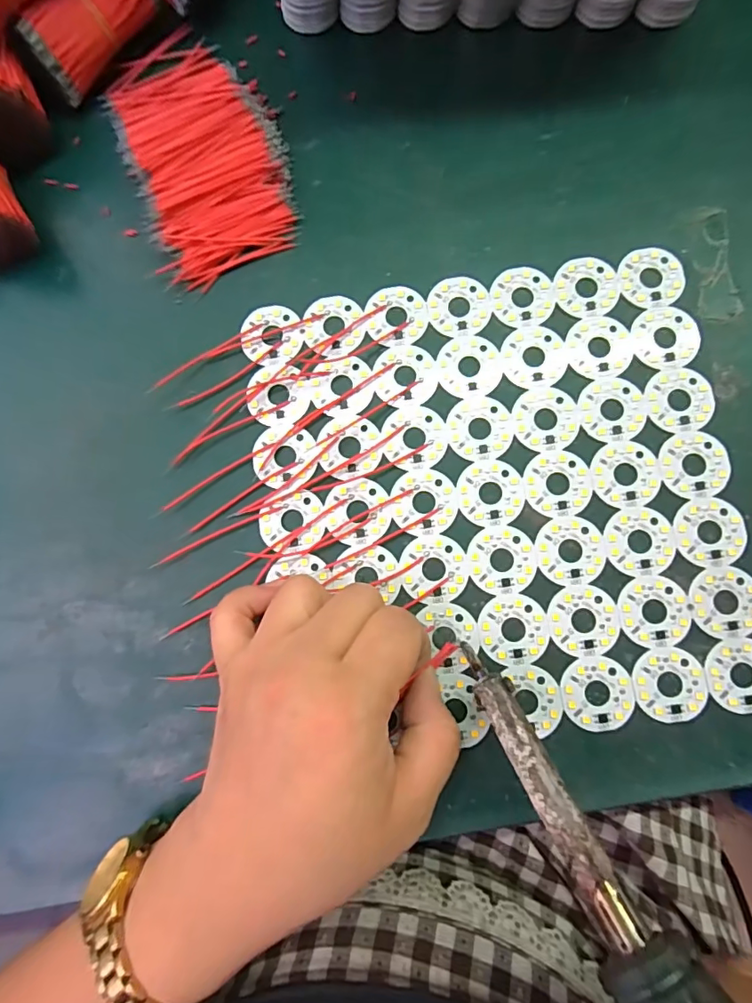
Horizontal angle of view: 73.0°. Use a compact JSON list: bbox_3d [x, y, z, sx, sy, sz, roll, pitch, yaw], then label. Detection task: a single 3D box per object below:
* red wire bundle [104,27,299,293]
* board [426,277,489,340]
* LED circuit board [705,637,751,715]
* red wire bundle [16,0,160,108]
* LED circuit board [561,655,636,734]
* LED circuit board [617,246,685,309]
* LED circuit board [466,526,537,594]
[{"bbox_3d":[-0.089,-0.182,0.258,0.075,0.017,0.136,-20,82,0],"label":"red wire bundle"},{"bbox_3d":[0.040,-0.094,0.245,0.030,0.004,0.030,-6,82,2],"label":"board"},{"bbox_3d":[0.157,0.074,0.215,0.030,0.004,0.030,1,82,3],"label":"LED circuit board"},{"bbox_3d":[-0.144,-0.241,0.259,0.024,0.031,0.069,38,86,11],"label":"red wire bundle"},{"bbox_3d":[0.096,0.083,0.218,0.030,0.004,0.030,9,83,4],"label":"LED circuit board"},{"bbox_3d":[0.133,-0.108,0.242,0.030,0.004,0.030,-5,82,2],"label":"LED circuit board"},{"bbox_3d":[0.057,0.026,0.228,0.030,0.004,0.030,4,83,3],"label":"LED circuit board"}]

